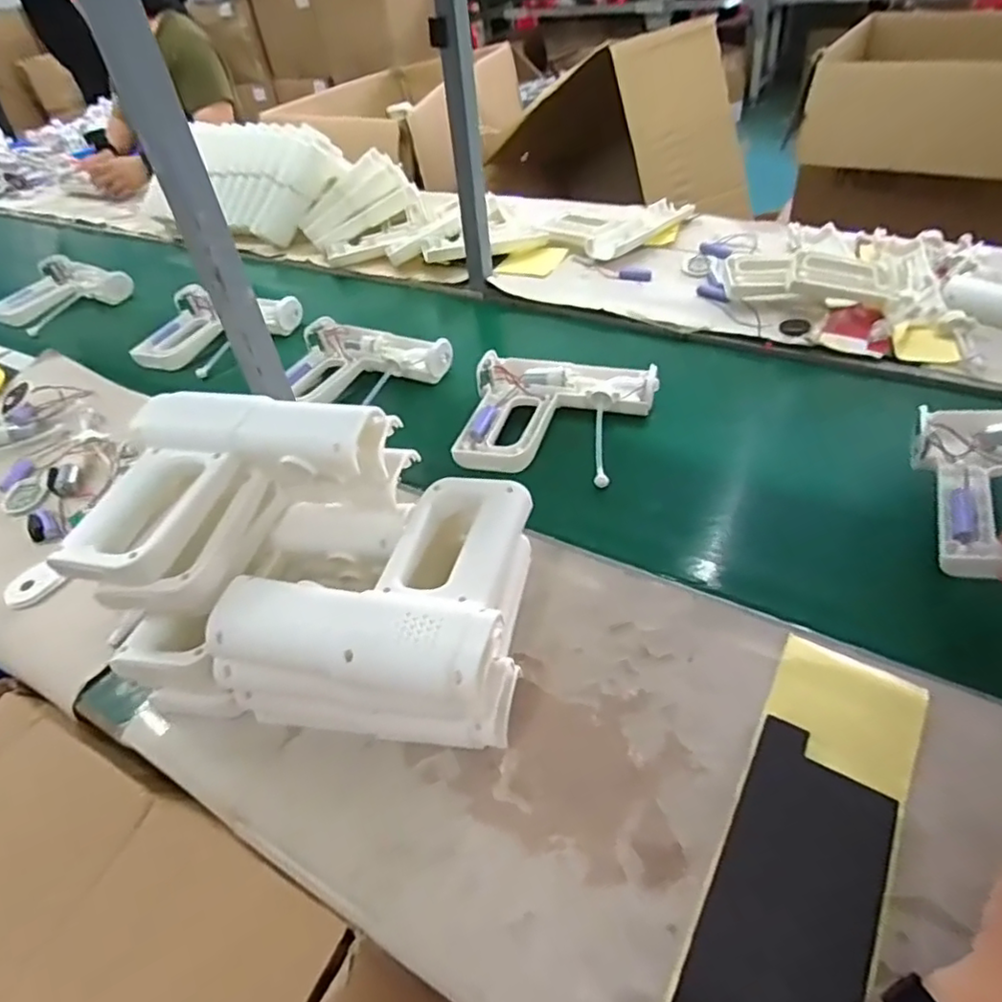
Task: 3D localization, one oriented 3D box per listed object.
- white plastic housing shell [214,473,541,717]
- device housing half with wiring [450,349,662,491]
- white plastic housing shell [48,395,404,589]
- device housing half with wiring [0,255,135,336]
[{"bbox_3d":[-0.090,0.054,0.476,0.203,0.053,0.198,7,47,15],"label":"white plastic housing shell"},{"bbox_3d":[0.066,-0.099,0.732,0.209,0.037,0.184,5,47,14],"label":"device housing half with wiring"},{"bbox_3d":[-0.204,-0.014,0.478,0.207,0.060,0.168,1,46,10],"label":"white plastic housing shell"},{"bbox_3d":[-0.823,-0.384,1.161,0.194,0.050,0.183,21,53,27],"label":"device housing half with wiring"}]

